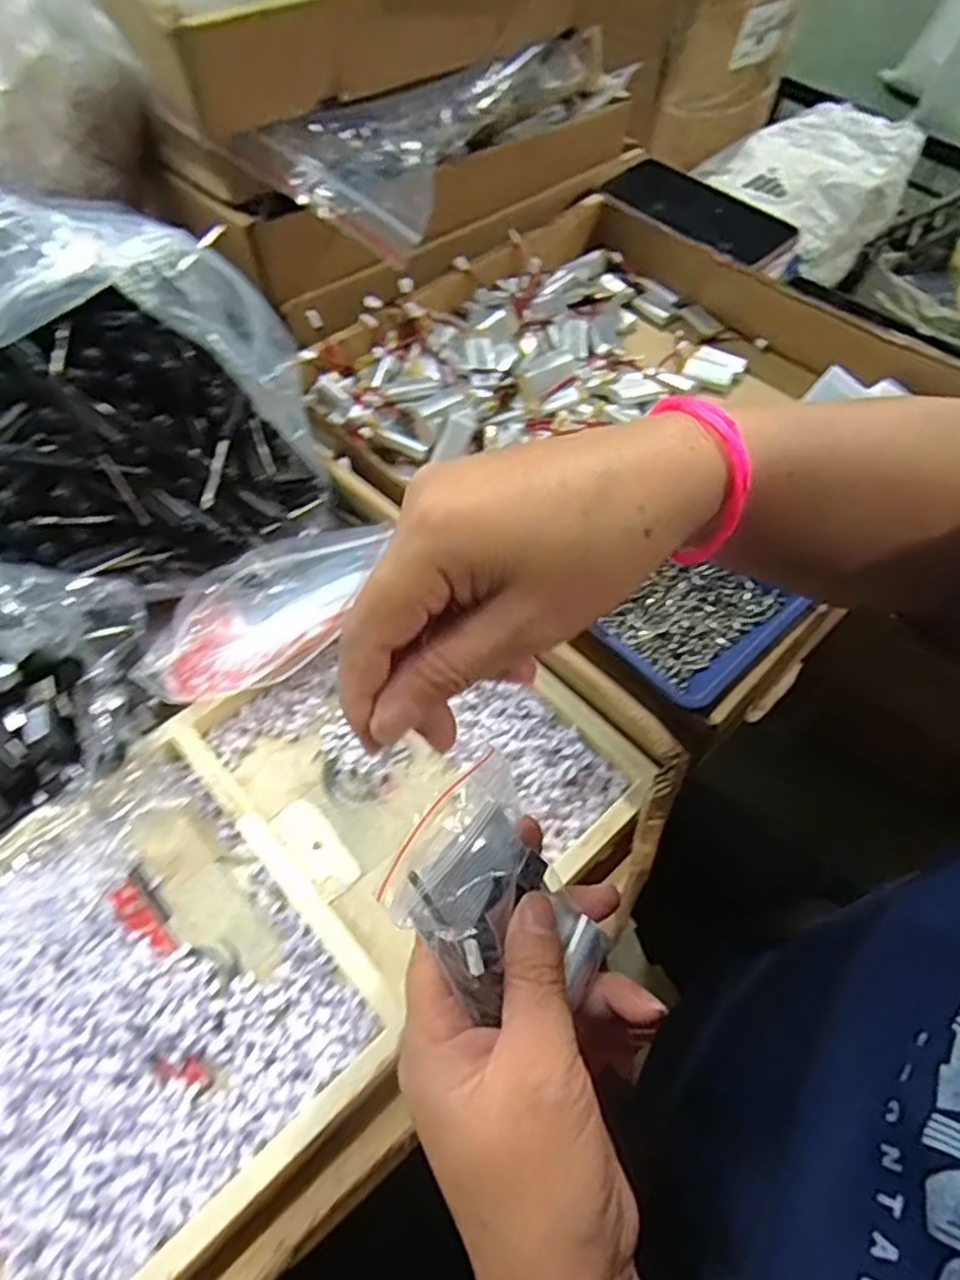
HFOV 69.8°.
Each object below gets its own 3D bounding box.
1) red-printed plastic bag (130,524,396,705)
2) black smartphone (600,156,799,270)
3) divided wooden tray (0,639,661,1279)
[{"bbox_3d":[-0.116,-0.020,0.382,0.069,0.024,0.145,33,63,20],"label":"red-printed plastic bag"},{"bbox_3d":[0.181,-0.361,0.577,0.082,0.010,0.168,-40,66,-19],"label":"black smartphone"},{"bbox_3d":[-0.093,0.102,0.318,0.317,0.030,0.188,-37,64,-21],"label":"divided wooden tray"}]

